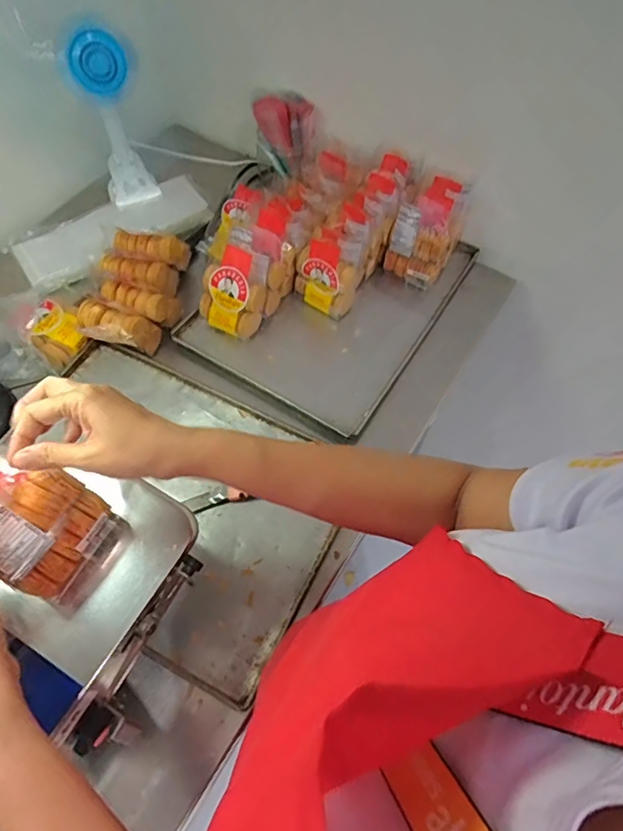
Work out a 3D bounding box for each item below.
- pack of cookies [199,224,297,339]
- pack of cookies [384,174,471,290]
[{"bbox_3d":[-0.096,-0.198,0.741,0.087,0.105,0.136,34,65,17],"label":"pack of cookies"},{"bbox_3d":[0.181,-0.277,0.777,0.086,0.119,0.117,36,66,18],"label":"pack of cookies"}]

